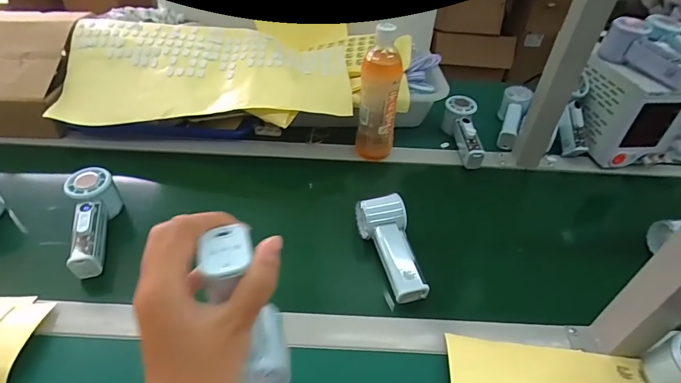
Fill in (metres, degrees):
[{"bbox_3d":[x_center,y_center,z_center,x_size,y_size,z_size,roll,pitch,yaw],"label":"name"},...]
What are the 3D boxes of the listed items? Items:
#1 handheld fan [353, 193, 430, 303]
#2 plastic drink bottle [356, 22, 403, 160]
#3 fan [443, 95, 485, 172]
[{"bbox_3d":[0.068,0.076,0.512,0.059,0.062,0.141,-7,45,-13],"label":"handheld fan"},{"bbox_3d":[0.063,-0.146,0.619,0.052,0.206,0.053,-24,51,-27],"label":"plastic drink bottle"},{"bbox_3d":[0.226,-0.107,0.710,0.051,0.055,0.157,-1,57,-6],"label":"fan"}]

